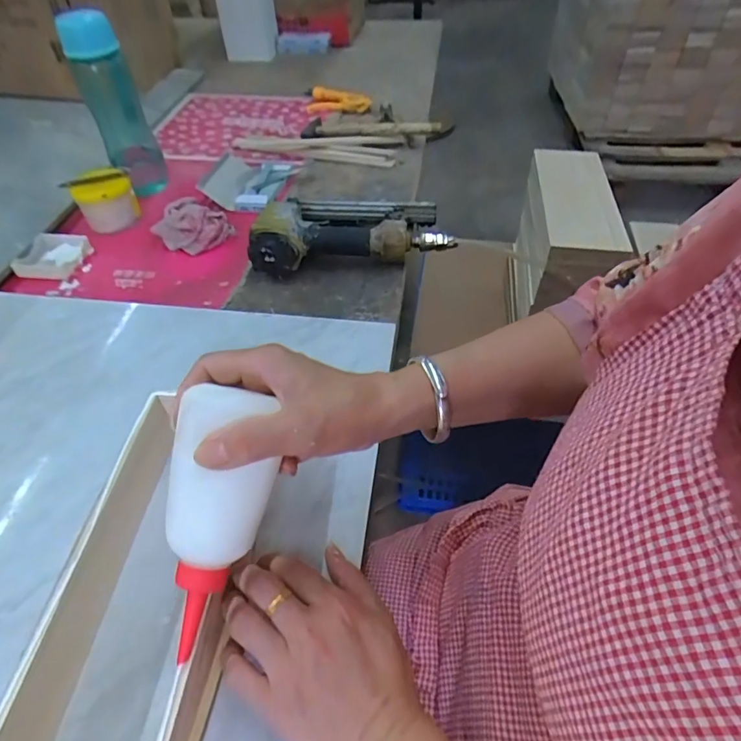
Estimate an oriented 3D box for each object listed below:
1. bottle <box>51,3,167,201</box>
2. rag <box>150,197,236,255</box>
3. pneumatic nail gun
[{"bbox_3d":[-0.367,-0.386,0.713,0.075,0.221,0.081,-17,50,-14],"label":"bottle"},{"bbox_3d":[-0.251,-0.210,0.694,0.103,0.046,0.094,-17,50,-14],"label":"rag"},{"bbox_3d":[-0.029,-0.198,0.658,0.247,0.064,0.155,-5,48,-3],"label":"pneumatic nail gun"}]

